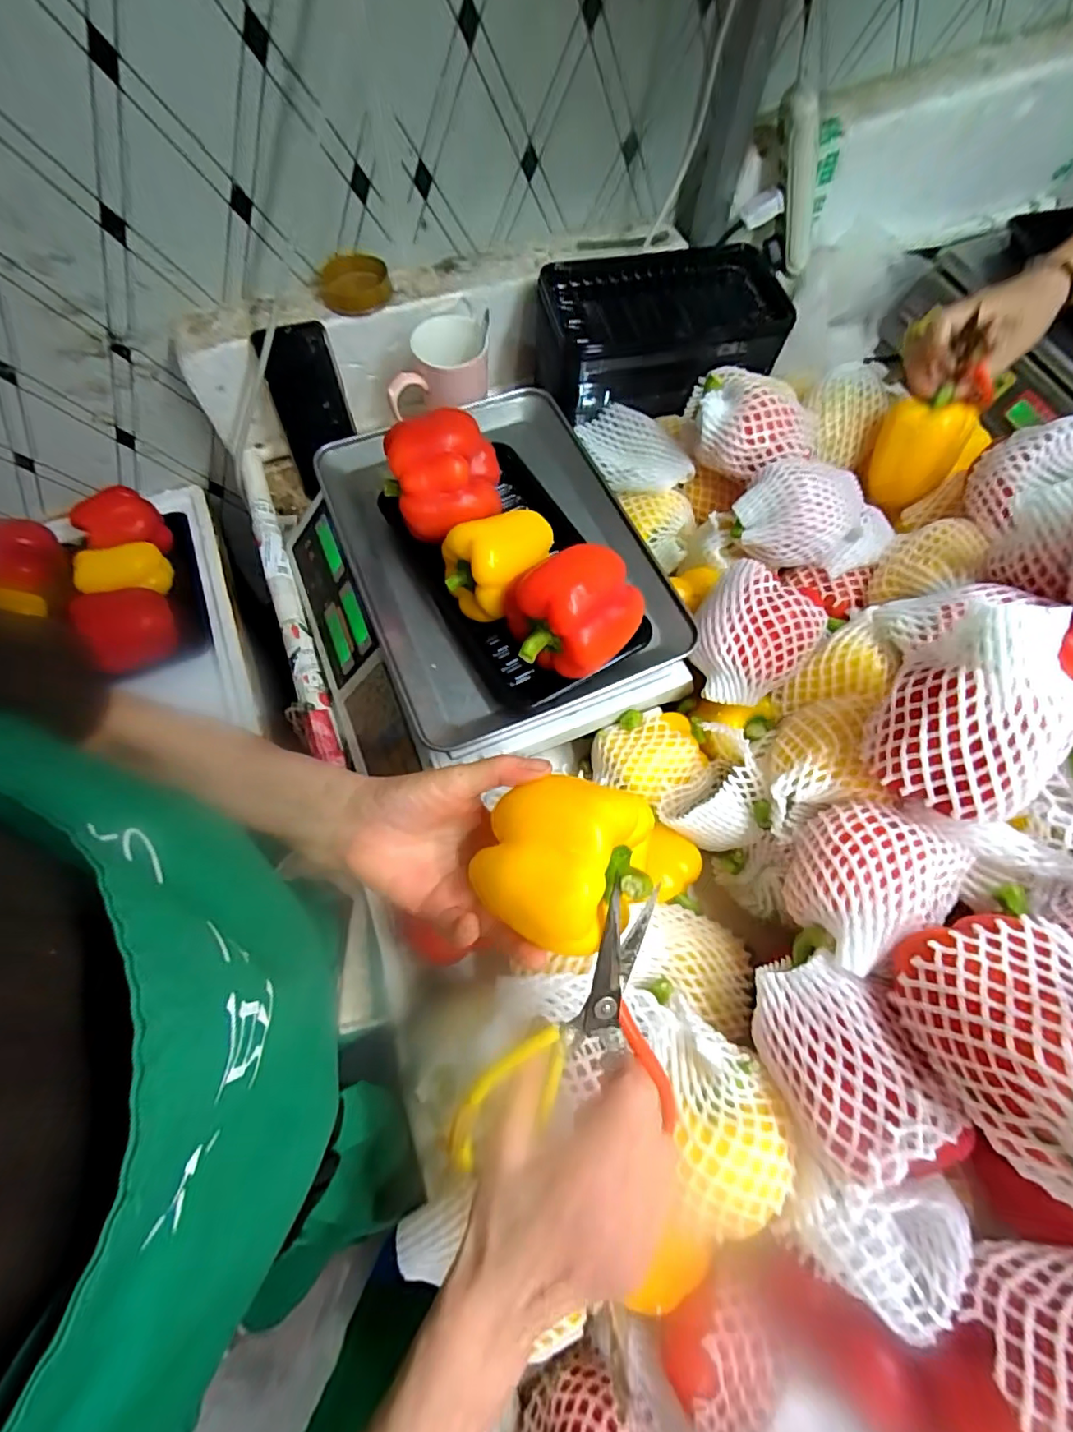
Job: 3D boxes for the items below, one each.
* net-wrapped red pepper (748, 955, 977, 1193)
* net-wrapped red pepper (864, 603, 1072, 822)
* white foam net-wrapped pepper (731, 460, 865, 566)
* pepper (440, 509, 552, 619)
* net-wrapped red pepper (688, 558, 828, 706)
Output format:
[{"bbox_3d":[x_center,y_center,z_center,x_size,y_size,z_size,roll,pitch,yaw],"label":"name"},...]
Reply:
[{"bbox_3d":[0.172,0.190,0.297,0.075,0.060,0.108,-11,69,-6],"label":"net-wrapped red pepper"},{"bbox_3d":[0.264,-0.003,0.331,0.096,0.131,0.078,31,28,24],"label":"net-wrapped red pepper"},{"bbox_3d":[0.236,-0.183,0.492,0.118,0.070,0.081,-11,69,-6],"label":"white foam net-wrapped pepper"},{"bbox_3d":[-0.027,-0.114,0.441,0.089,0.077,0.080,-22,70,-10],"label":"pepper"},{"bbox_3d":[0.170,-0.061,0.451,0.097,0.065,0.095,0,68,-1],"label":"net-wrapped red pepper"}]

